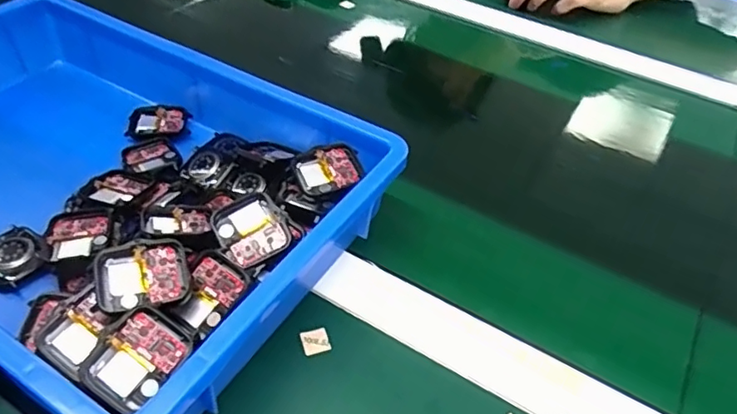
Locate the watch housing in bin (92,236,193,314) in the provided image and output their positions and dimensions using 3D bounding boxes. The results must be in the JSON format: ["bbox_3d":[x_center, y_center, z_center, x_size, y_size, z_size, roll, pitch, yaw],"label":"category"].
[{"bbox_3d":[-0.114,0.035,0.284,0.045,0.005,0.038,-10,61,-21],"label":"watch housing in bin"}]

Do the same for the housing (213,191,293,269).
[{"bbox_3d":[-0.067,0.012,0.318,0.036,0.006,0.043,-29,66,-15],"label":"housing"}]

